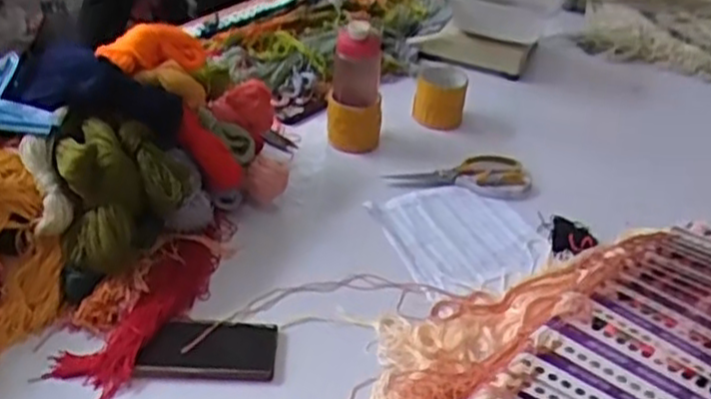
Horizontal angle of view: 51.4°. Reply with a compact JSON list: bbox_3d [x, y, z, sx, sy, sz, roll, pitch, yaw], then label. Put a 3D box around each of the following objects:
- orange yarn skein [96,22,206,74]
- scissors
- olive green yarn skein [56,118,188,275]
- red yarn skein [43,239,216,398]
[{"bbox_3d":[-0.275,-0.204,0.996,0.139,0.055,0.060,-24,45,-35],"label":"orange yarn skein"},{"bbox_3d":[0.165,-0.047,1.187,0.220,0.017,0.123,6,35,0],"label":"scissors"},{"bbox_3d":[-0.275,-0.006,0.883,0.137,0.138,0.171,-4,36,-14],"label":"olive green yarn skein"},{"bbox_3d":[-0.235,0.120,0.847,0.085,0.037,0.252,18,37,17],"label":"red yarn skein"}]

